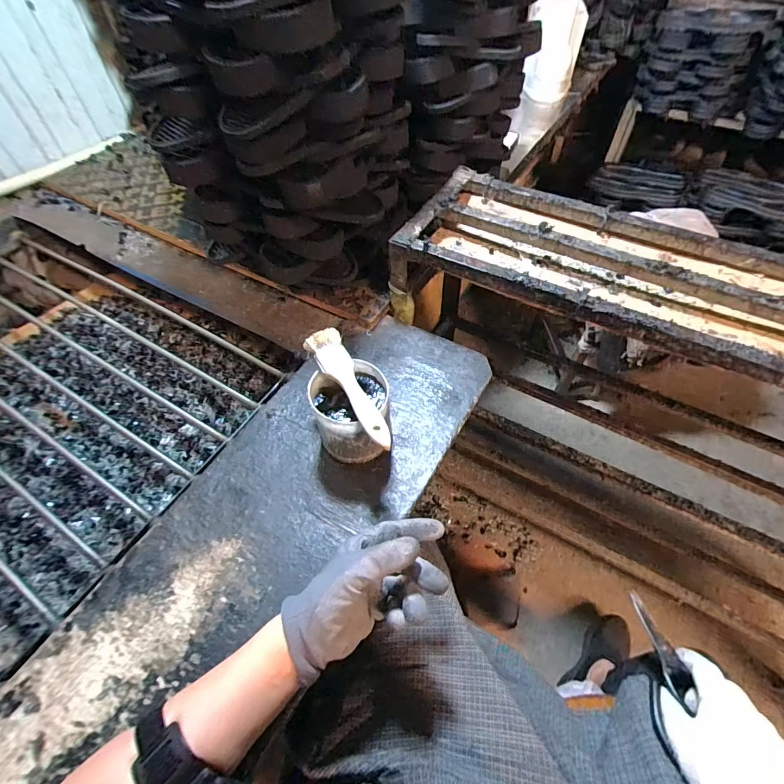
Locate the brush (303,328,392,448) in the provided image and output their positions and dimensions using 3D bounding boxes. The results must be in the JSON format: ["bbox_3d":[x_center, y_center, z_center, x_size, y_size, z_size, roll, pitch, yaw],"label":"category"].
[{"bbox_3d":[-0.045,-0.008,0.434,0.036,0.011,0.160,-25,58,-15],"label":"brush"}]

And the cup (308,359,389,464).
[{"bbox_3d":[-0.046,0.027,0.482,0.092,0.100,0.097,6,55,5],"label":"cup"}]

